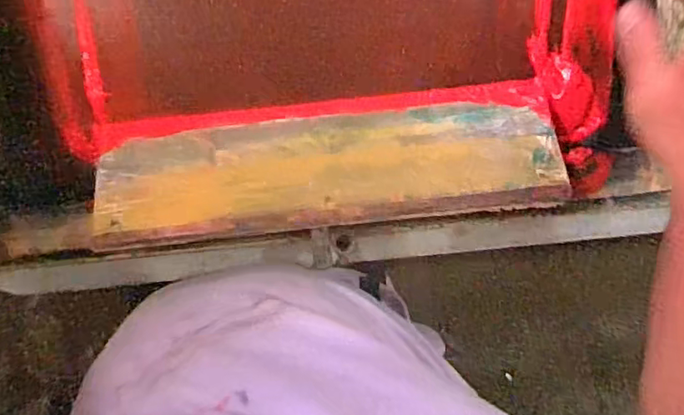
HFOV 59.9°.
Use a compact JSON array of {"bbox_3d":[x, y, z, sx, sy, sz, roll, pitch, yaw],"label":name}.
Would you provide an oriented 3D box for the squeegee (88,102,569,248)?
[{"bbox_3d":[-0.014,-0.031,0.494,0.376,0.025,0.102,-6,62,-1],"label":"squeegee"}]

